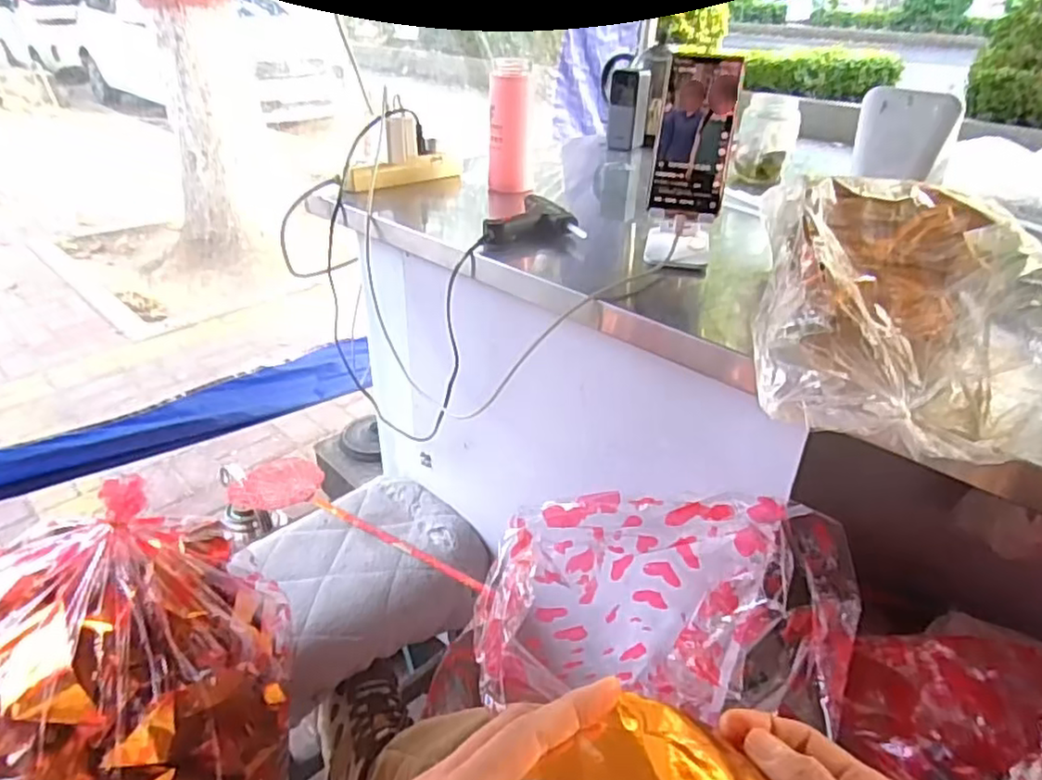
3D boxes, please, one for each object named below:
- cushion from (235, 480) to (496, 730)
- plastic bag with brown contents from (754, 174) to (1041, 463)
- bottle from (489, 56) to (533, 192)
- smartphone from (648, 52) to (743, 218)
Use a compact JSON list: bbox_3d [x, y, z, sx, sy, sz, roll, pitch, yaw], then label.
[{"bbox_3d":[-0.211,0.248,0.872,0.286,0.091,0.253,-23,40,-34],"label":"cushion"},{"bbox_3d":[0.272,-0.061,0.472,0.175,0.099,0.323,11,33,14],"label":"plastic bag with brown contents"},{"bbox_3d":[-0.015,-0.329,0.828,0.049,0.146,0.044,-1,32,-5],"label":"bottle"},{"bbox_3d":[0.171,-0.252,0.642,0.071,0.151,0.011,8,6,9],"label":"smartphone"}]

